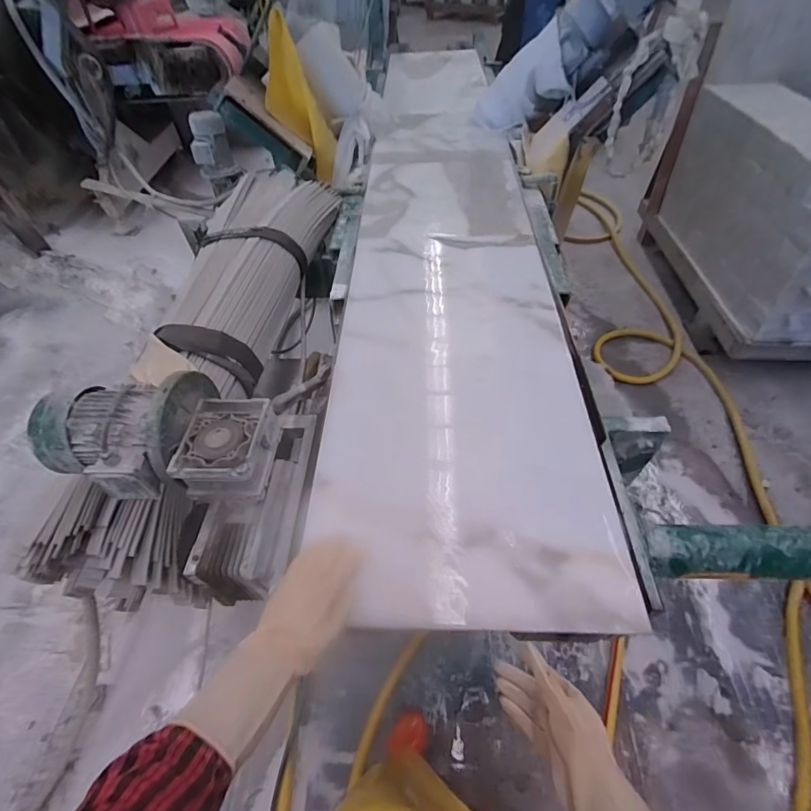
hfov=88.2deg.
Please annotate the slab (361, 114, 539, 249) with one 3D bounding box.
[{"bbox_3d":[0.115,-0.738,1.305,0.452,0.030,0.862,1,52,3],"label":"slab"}]

